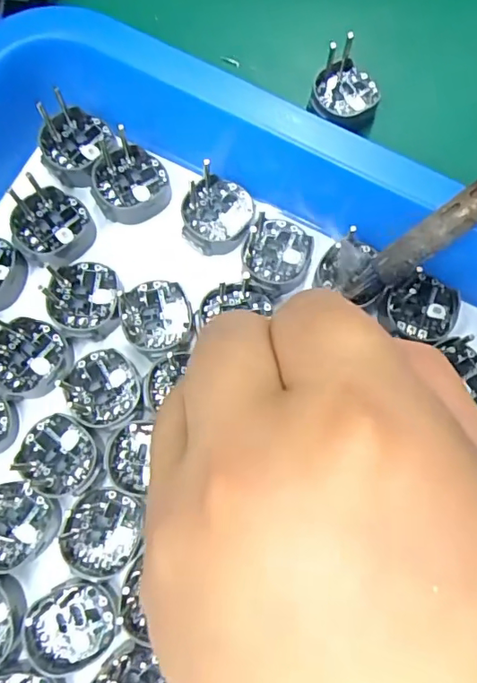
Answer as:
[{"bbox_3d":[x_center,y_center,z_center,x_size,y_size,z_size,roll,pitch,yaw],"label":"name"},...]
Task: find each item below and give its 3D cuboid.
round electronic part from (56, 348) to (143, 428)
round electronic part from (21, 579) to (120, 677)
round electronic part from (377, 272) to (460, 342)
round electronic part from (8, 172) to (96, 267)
[{"bbox_3d":[-0.048,0.016,0.186,0.025,0.005,0.027,0,79,1],"label":"round electronic part"},{"bbox_3d":[-0.054,0.092,0.170,0.030,0.004,0.024,-34,80,-5],"label":"round electronic part"},{"bbox_3d":[0.067,-0.013,0.198,0.027,0.005,0.025,0,79,1],"label":"round electronic part"},{"bbox_3d":[-0.071,-0.045,0.199,0.028,0.014,0.031,-40,81,-6],"label":"round electronic part"}]

